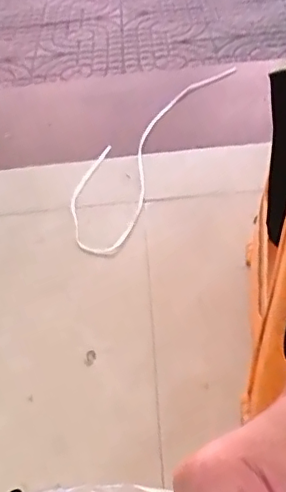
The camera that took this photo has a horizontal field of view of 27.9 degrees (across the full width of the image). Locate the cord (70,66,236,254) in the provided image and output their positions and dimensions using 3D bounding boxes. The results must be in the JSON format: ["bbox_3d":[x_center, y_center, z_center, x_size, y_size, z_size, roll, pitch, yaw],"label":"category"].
[{"bbox_3d":[0.013,-0.220,1.194,0.157,0.023,0.646,16,51,20],"label":"cord"}]

